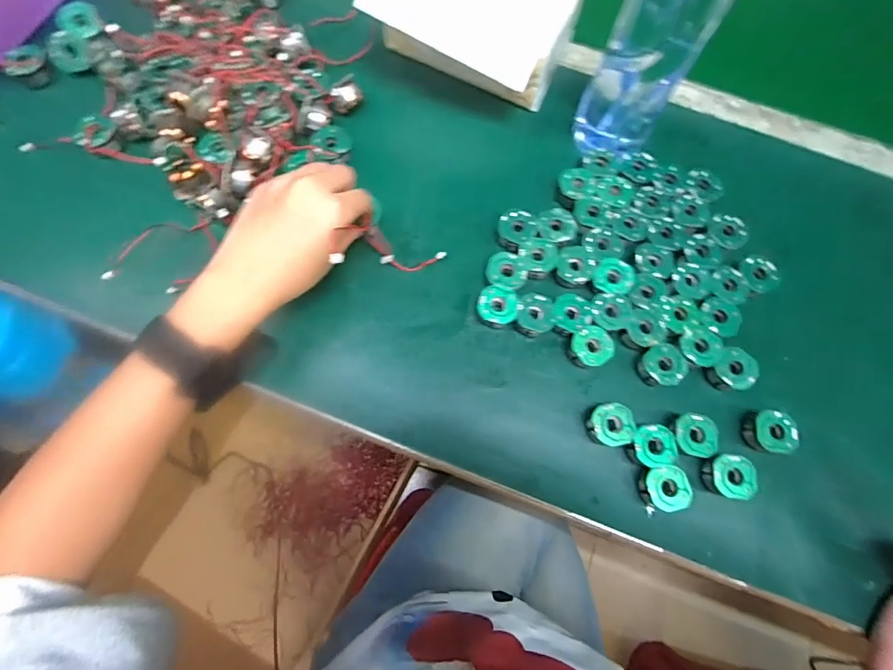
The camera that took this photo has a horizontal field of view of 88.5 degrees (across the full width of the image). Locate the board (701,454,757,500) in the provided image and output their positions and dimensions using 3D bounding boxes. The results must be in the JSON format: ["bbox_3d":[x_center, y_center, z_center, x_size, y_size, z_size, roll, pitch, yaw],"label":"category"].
[{"bbox_3d":[0.209,0.105,0.342,0.030,0.024,0.030,1,75,-2],"label":"board"}]

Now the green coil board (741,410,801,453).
[{"bbox_3d":[0.247,0.074,0.352,0.031,0.026,0.030,6,75,-1],"label":"green coil board"}]

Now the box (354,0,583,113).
[{"bbox_3d":[0.021,-0.273,0.403,0.159,0.080,0.135,28,76,5],"label":"box"}]

